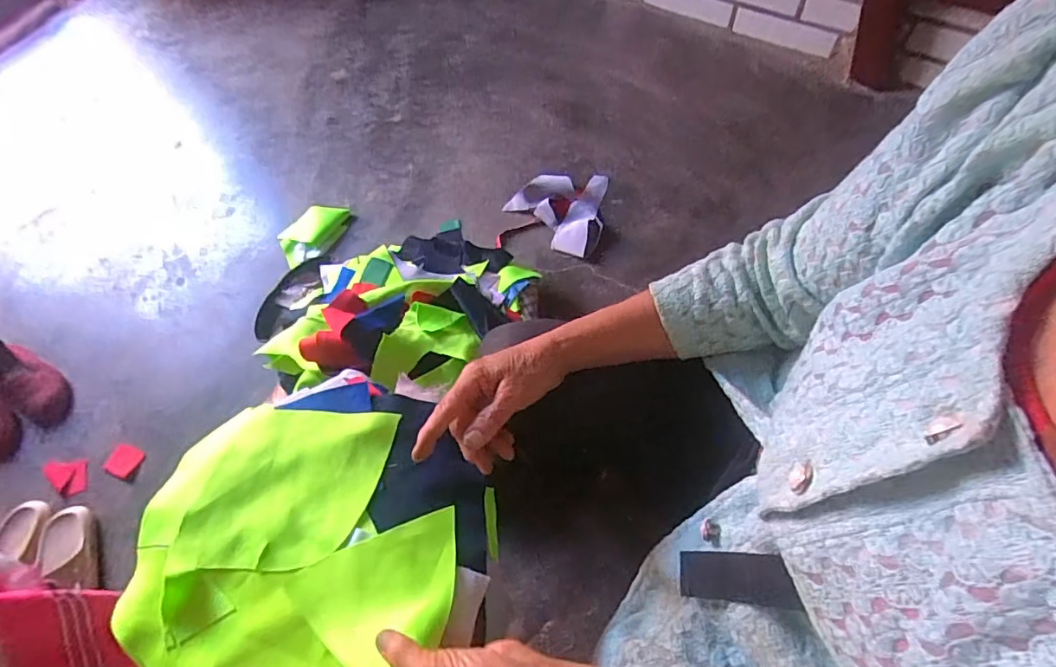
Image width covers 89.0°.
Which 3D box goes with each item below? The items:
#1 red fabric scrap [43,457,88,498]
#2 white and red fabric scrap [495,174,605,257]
[{"bbox_3d":[-0.828,0.259,0.963,0.063,0.019,0.076,-23,63,-6],"label":"red fabric scrap"},{"bbox_3d":[0.053,-0.255,1.127,0.212,0.043,0.214,5,64,9],"label":"white and red fabric scrap"}]

